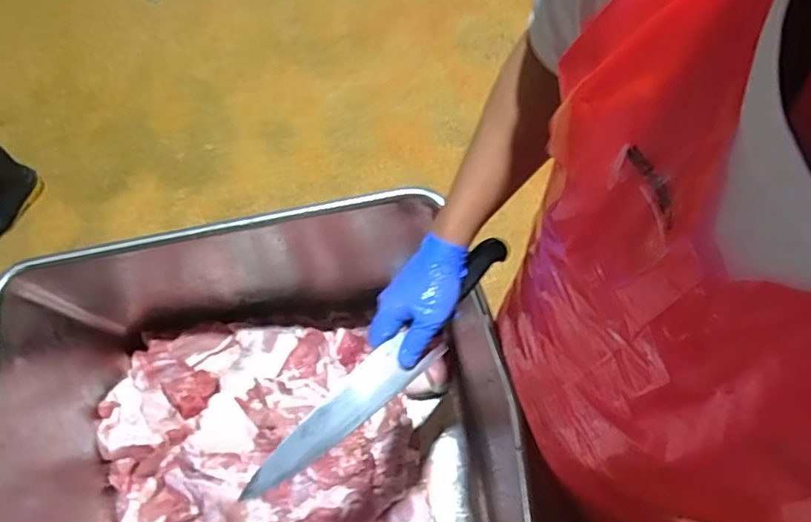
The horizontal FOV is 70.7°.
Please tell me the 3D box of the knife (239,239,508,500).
[{"bbox_3d":[-0.013,0.109,0.584,0.049,0.028,0.352,43,73,14],"label":"knife"}]

